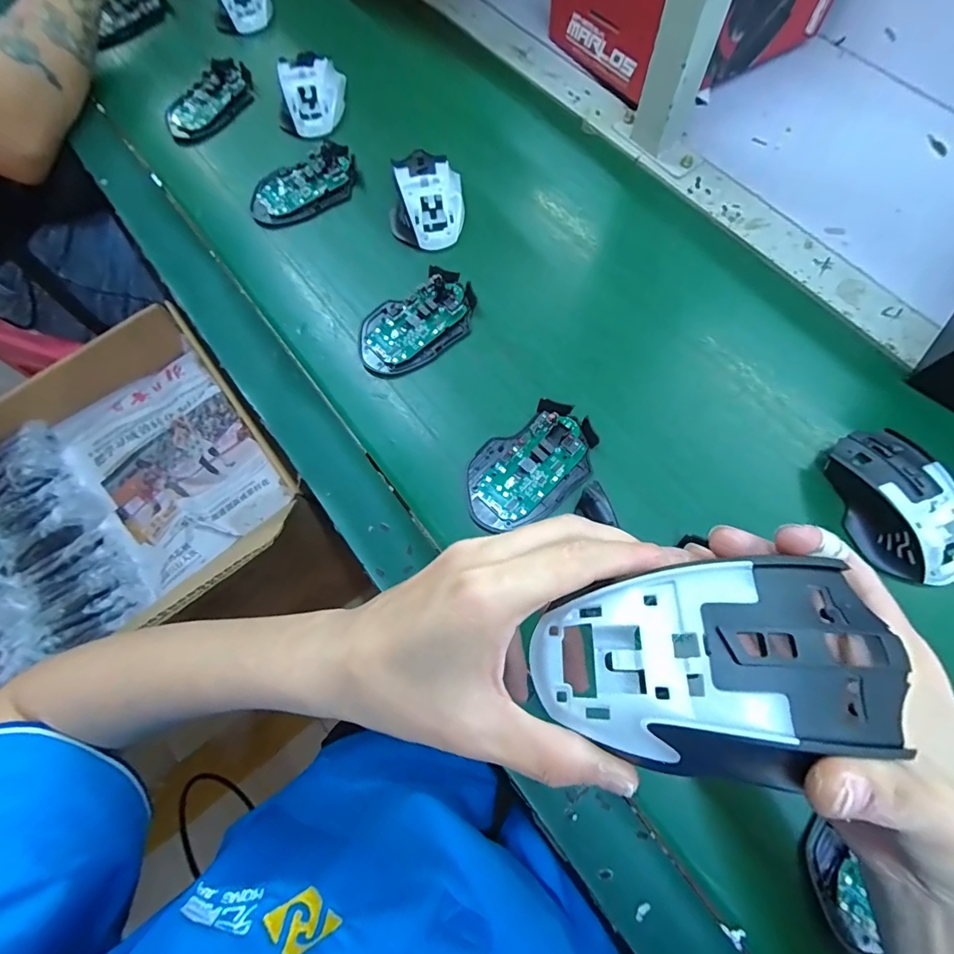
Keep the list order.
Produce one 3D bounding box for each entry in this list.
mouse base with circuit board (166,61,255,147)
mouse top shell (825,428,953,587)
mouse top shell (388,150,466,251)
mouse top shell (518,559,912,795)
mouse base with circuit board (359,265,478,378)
[{"bbox_3d":[-0.295,-0.418,0.507,0.062,0.021,0.116,27,74,10],"label":"mouse base with circuit board"},{"bbox_3d":[0.307,0.019,0.328,0.067,0.040,0.114,-7,71,-1],"label":"mouse top shell"},{"bbox_3d":[-0.049,-0.270,0.438,0.070,0.037,0.093,-2,71,1],"label":"mouse top shell"},{"bbox_3d":[0.077,0.064,0.150,0.107,0.037,0.068,-1,71,1],"label":"mouse top shell"},{"bbox_3d":[-0.053,-0.139,0.405,0.115,0.019,0.072,-35,74,-10],"label":"mouse base with circuit board"}]

